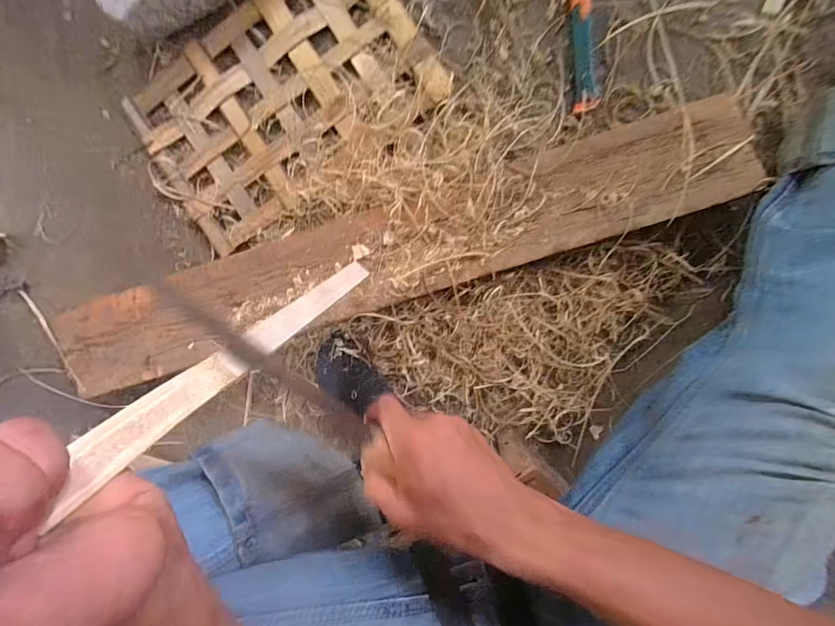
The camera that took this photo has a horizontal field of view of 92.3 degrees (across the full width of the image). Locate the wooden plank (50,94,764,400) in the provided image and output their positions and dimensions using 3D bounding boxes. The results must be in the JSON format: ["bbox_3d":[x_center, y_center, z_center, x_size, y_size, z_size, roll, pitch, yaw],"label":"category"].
[{"bbox_3d":[-0.031,-0.067,0.455,0.795,0.022,0.112,-17,95,5],"label":"wooden plank"}]

